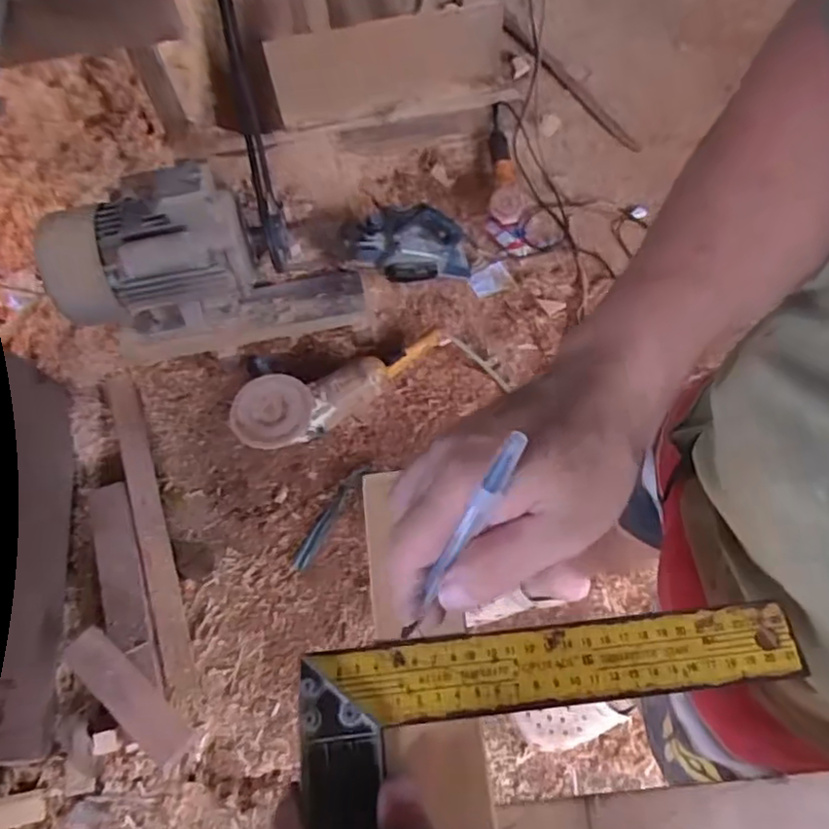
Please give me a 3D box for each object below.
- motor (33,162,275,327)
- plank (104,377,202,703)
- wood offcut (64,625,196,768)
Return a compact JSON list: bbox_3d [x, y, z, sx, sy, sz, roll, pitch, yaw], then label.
[{"bbox_3d":[-0.565,-0.353,1.361,0.428,0.270,0.224,-5,61,1],"label":"motor"},{"bbox_3d":[-0.573,0.234,1.370,0.061,0.022,0.744,-20,62,-8],"label":"plank"},{"bbox_3d":[-0.526,0.513,1.167,0.280,0.024,0.080,44,37,5],"label":"wood offcut"}]

